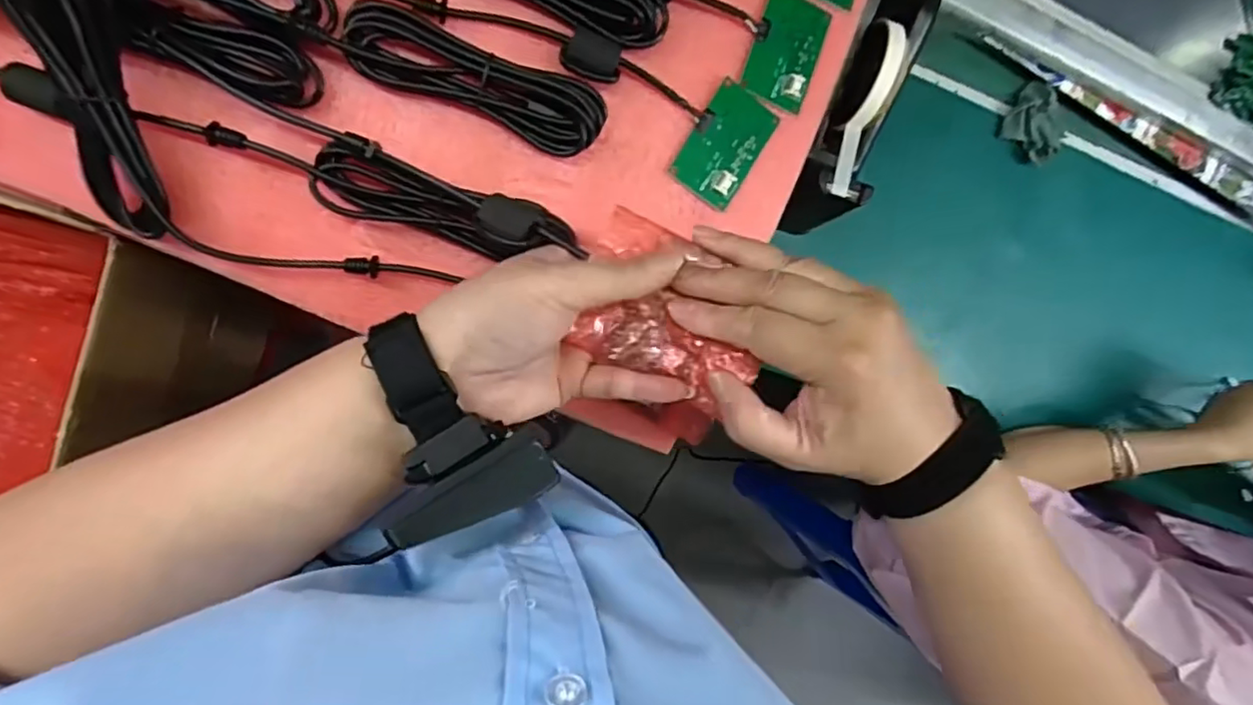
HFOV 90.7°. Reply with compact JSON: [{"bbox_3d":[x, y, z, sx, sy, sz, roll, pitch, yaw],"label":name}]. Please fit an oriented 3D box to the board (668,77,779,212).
[{"bbox_3d":[0.062,-0.129,0.386,0.043,0.007,0.068,33,91,-9],"label":"board"}]

